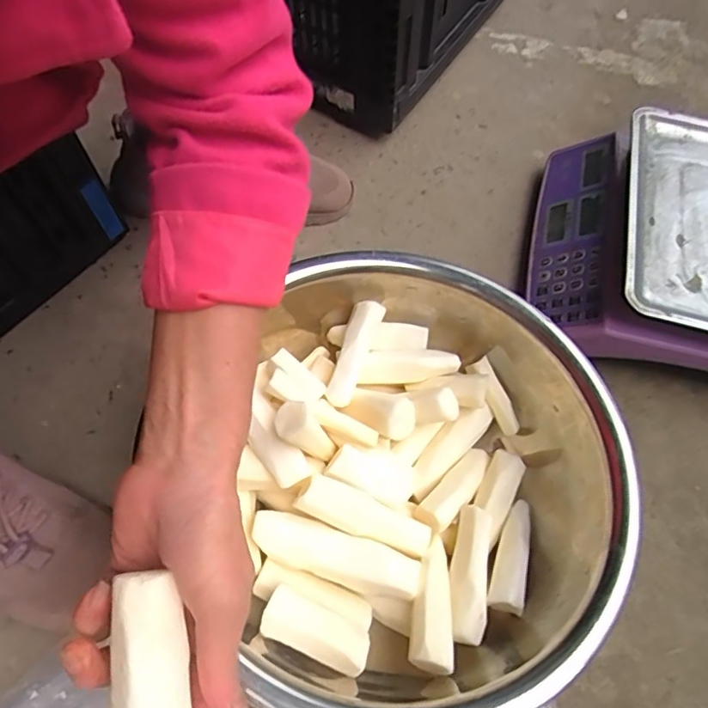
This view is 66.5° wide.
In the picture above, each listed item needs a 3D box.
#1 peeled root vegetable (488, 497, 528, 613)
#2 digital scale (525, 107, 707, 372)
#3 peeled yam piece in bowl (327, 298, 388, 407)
[{"bbox_3d":[0.125,0.155,0.425,0.023,0.016,0.095,22,37,9],"label":"peeled root vegetable"},{"bbox_3d":[0.331,-0.122,0.548,0.269,0.095,0.276,10,62,9],"label":"digital scale"},{"bbox_3d":[-0.001,-0.005,0.459,0.026,0.017,0.096,16,63,12],"label":"peeled yam piece in bowl"}]

